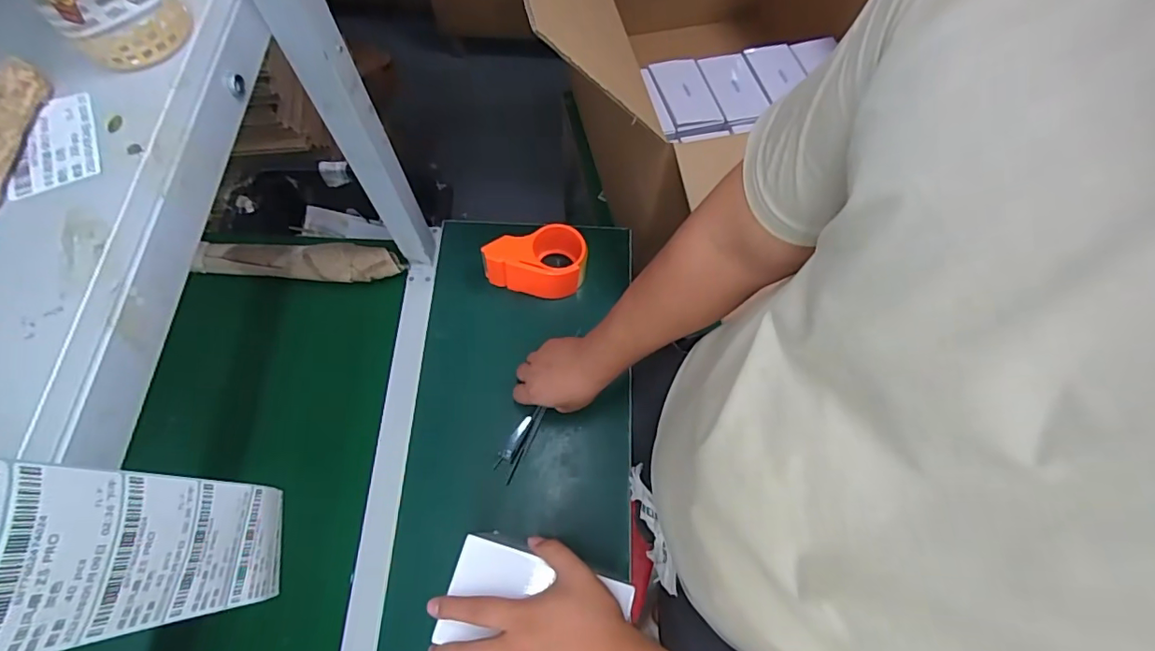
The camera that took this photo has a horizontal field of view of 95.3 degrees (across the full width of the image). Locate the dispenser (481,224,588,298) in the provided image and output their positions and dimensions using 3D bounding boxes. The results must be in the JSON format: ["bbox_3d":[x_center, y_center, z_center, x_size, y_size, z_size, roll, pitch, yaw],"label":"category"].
[{"bbox_3d":[-0.058,-0.094,0.761,0.150,0.066,0.089,-2,69,-1],"label":"dispenser"}]

